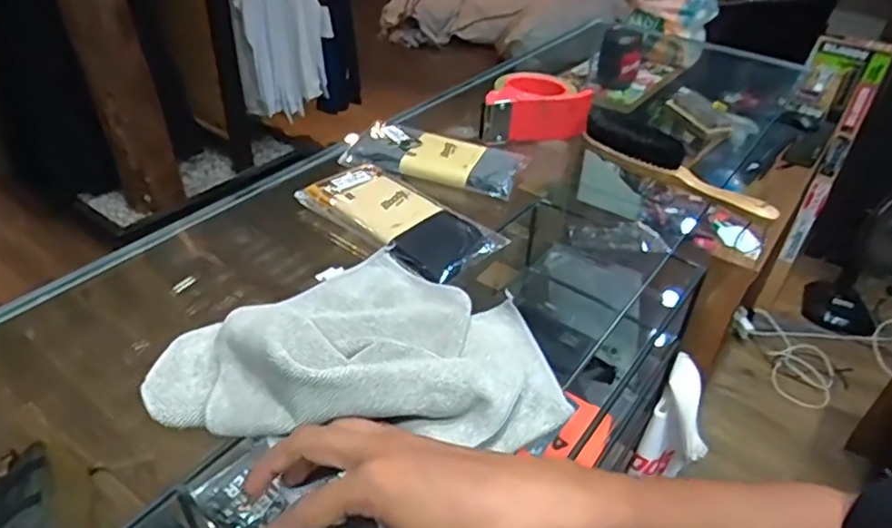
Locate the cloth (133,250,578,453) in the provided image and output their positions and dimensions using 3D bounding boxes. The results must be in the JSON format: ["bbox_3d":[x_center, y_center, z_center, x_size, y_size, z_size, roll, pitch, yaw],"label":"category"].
[{"bbox_3d":[-0.064,0.039,0.456,0.274,0.076,0.201,-2,38,-7],"label":"cloth"}]

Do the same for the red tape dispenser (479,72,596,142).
[{"bbox_3d":[0.114,-0.194,0.785,0.134,0.055,0.101,5,38,2],"label":"red tape dispenser"}]

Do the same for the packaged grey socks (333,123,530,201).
[{"bbox_3d":[-0.012,-0.122,0.712,0.200,0.030,0.089,15,39,14],"label":"packaged grey socks"}]

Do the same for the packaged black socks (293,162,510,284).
[{"bbox_3d":[-0.050,-0.051,0.613,0.207,0.023,0.096,30,45,30],"label":"packaged black socks"}]

